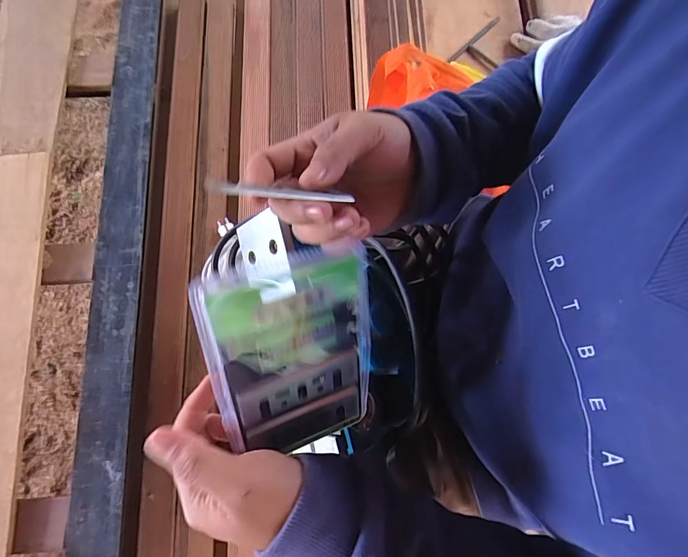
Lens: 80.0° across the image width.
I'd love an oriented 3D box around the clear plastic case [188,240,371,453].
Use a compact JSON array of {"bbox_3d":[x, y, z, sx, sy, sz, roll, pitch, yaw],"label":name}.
[{"bbox_3d":[-0.029,0.052,0.260,0.102,0.146,0.005,-16,33,-21],"label":"clear plastic case"}]

